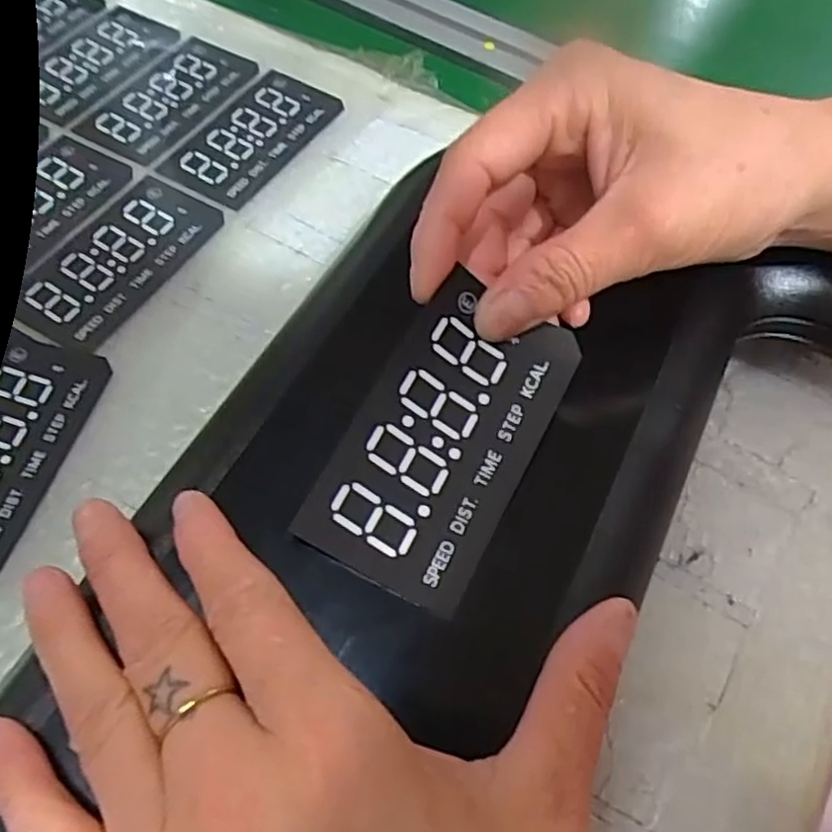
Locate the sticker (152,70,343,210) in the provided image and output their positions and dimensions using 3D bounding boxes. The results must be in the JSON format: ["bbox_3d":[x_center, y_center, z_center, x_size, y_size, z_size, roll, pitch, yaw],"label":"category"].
[{"bbox_3d":[-0.081,-0.138,0.354,0.053,0.004,0.090,28,61,14],"label":"sticker"}]

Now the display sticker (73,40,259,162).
[{"bbox_3d":[-0.122,-0.161,0.365,0.048,0.004,0.090,27,61,13],"label":"display sticker"}]

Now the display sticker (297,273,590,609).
[{"bbox_3d":[0.008,0.005,0.208,0.050,0.005,0.088,28,72,0],"label":"display sticker"}]

